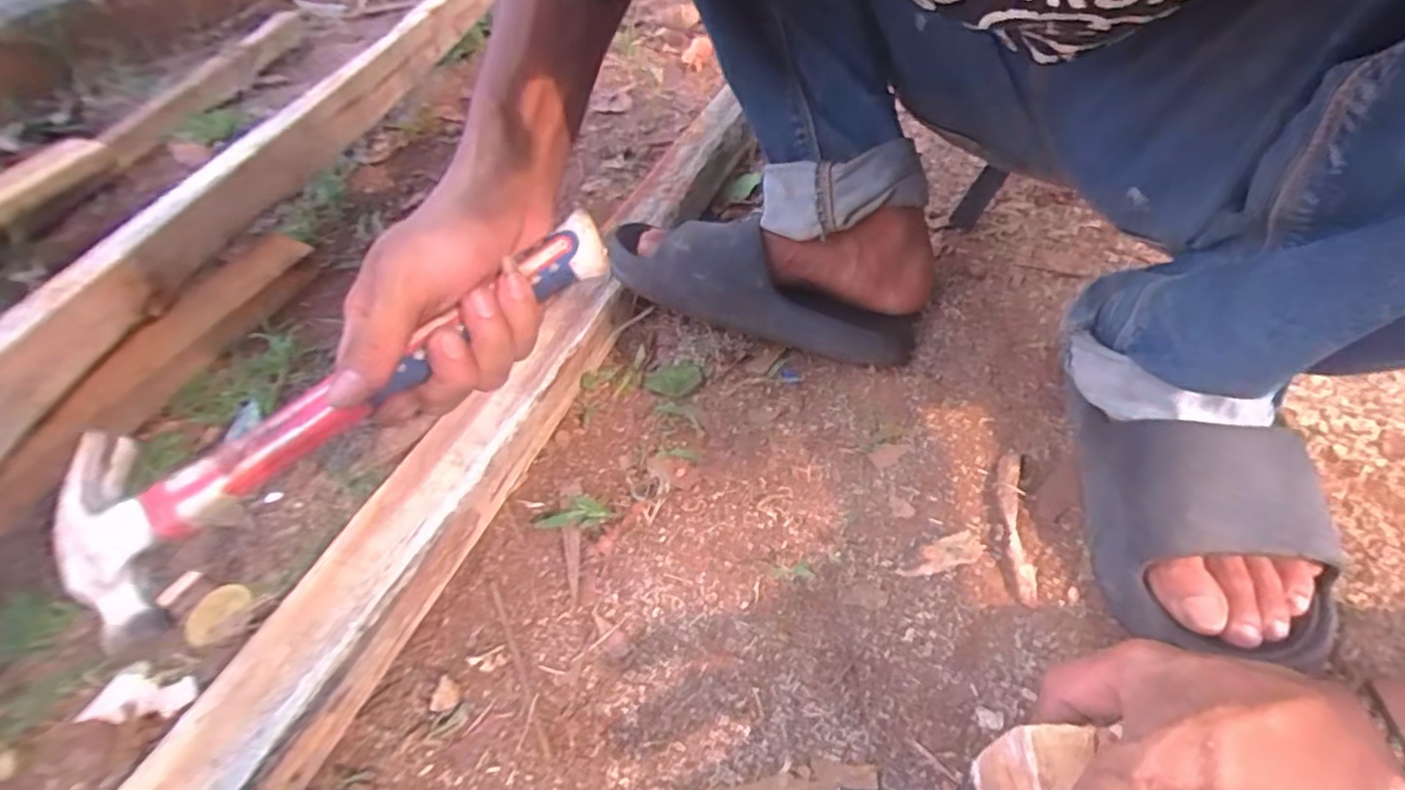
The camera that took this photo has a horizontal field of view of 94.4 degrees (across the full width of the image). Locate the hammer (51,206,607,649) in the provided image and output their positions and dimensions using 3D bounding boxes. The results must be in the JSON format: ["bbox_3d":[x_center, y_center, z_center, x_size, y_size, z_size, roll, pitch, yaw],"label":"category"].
[{"bbox_3d":[-0.163,-0.003,0.299,0.275,0.037,0.093,-34,52,-5],"label":"hammer"}]

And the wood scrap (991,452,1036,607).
[{"bbox_3d":[0.191,0.077,0.403,0.019,0.012,0.104,5,50,11],"label":"wood scrap"}]

